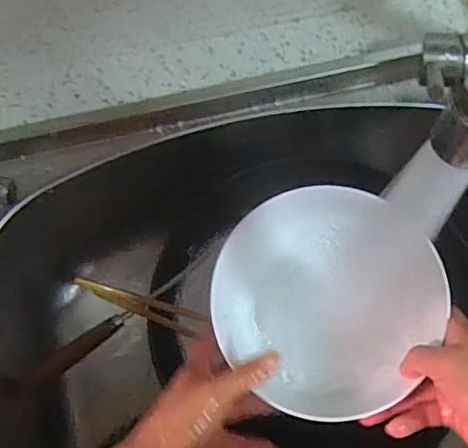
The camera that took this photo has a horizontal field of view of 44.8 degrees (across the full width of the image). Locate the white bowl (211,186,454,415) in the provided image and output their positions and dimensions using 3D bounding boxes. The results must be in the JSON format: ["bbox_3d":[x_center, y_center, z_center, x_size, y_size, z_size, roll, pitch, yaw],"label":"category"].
[{"bbox_3d":[0.070,0.063,0.455,0.168,0.090,0.162,0,73,1],"label":"white bowl"}]

